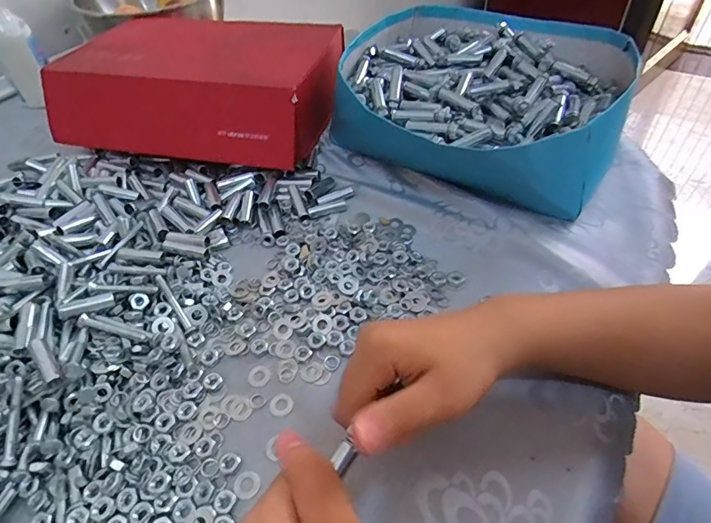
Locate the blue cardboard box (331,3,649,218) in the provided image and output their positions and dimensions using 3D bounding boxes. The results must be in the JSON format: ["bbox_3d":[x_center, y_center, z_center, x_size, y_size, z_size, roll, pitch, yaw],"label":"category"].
[{"bbox_3d":[0.133,-0.179,0.479,0.282,0.087,0.270,21,53,22],"label":"blue cardboard box"}]

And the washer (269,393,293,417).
[{"bbox_3d":[-0.052,0.101,0.307,0.016,0.004,0.016,-2,48,3],"label":"washer"}]

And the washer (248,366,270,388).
[{"bbox_3d":[-0.071,0.084,0.322,0.016,0.004,0.016,-2,48,3],"label":"washer"}]

